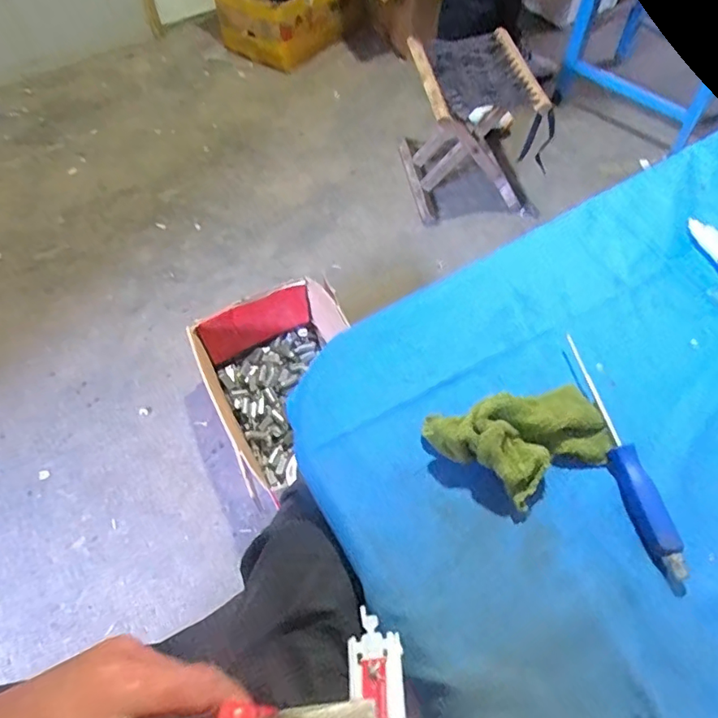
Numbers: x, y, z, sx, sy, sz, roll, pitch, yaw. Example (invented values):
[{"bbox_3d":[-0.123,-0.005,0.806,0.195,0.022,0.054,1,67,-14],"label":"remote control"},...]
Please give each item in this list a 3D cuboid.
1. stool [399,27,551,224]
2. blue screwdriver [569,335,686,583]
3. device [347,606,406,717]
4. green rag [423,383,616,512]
[{"bbox_3d":[0.285,-0.602,1.393,0.303,0.302,0.307,-8,59,-5],"label":"stool"},{"bbox_3d":[0.189,0.064,0.399,0.021,0.020,0.188,-10,58,-5],"label":"blue screwdriver"},{"bbox_3d":[0.010,0.151,0.221,0.025,0.010,0.085,-8,57,-4],"label":"device"},{"bbox_3d":[0.121,0.059,0.389,0.131,0.039,0.082,-12,58,-6],"label":"green rag"}]

